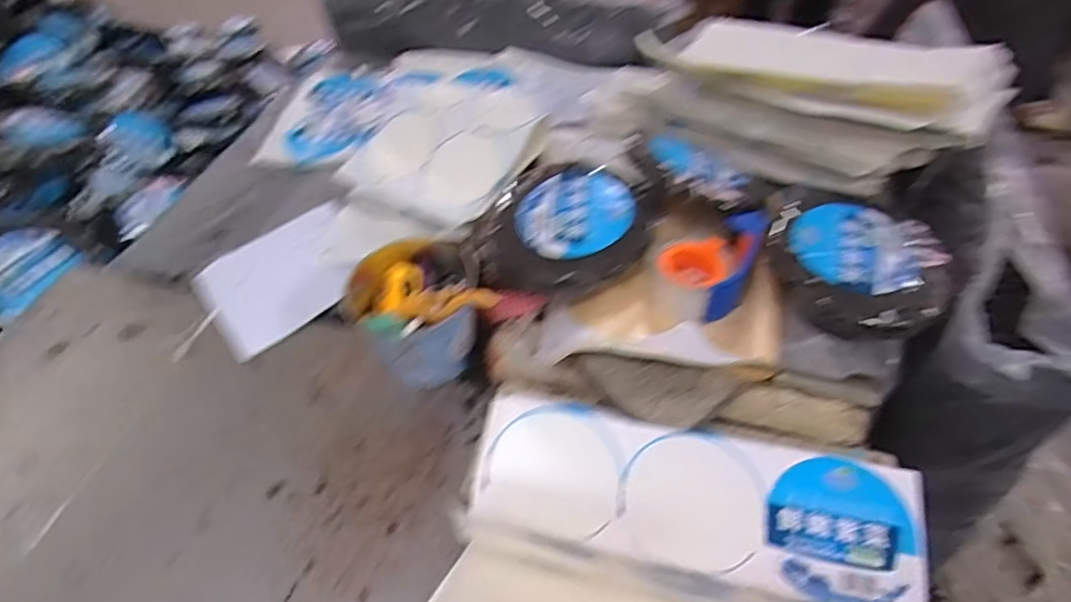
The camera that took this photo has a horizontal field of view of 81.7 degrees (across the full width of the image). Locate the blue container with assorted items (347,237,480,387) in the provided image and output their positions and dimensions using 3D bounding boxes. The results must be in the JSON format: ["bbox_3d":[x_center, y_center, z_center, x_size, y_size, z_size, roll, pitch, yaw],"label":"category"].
[{"bbox_3d":[-0.144,0.015,0.787,0.155,0.136,0.161,-23,51,-13],"label":"blue container with assorted items"}]

